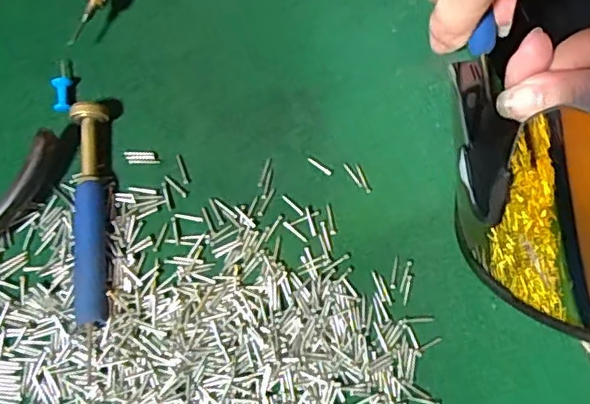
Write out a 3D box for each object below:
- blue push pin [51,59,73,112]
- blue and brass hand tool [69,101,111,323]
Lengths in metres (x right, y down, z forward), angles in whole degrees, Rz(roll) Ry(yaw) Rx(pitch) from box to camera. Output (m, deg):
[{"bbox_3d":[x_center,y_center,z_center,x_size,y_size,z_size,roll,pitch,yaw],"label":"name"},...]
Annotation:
[{"bbox_3d":[-0.096,-0.048,0.242,0.008,0.008,0.024,-8,66,-1],"label":"blue push pin"},{"bbox_3d":[-0.080,0.004,0.228,0.014,0.013,0.085,-2,80,0],"label":"blue and brass hand tool"}]

